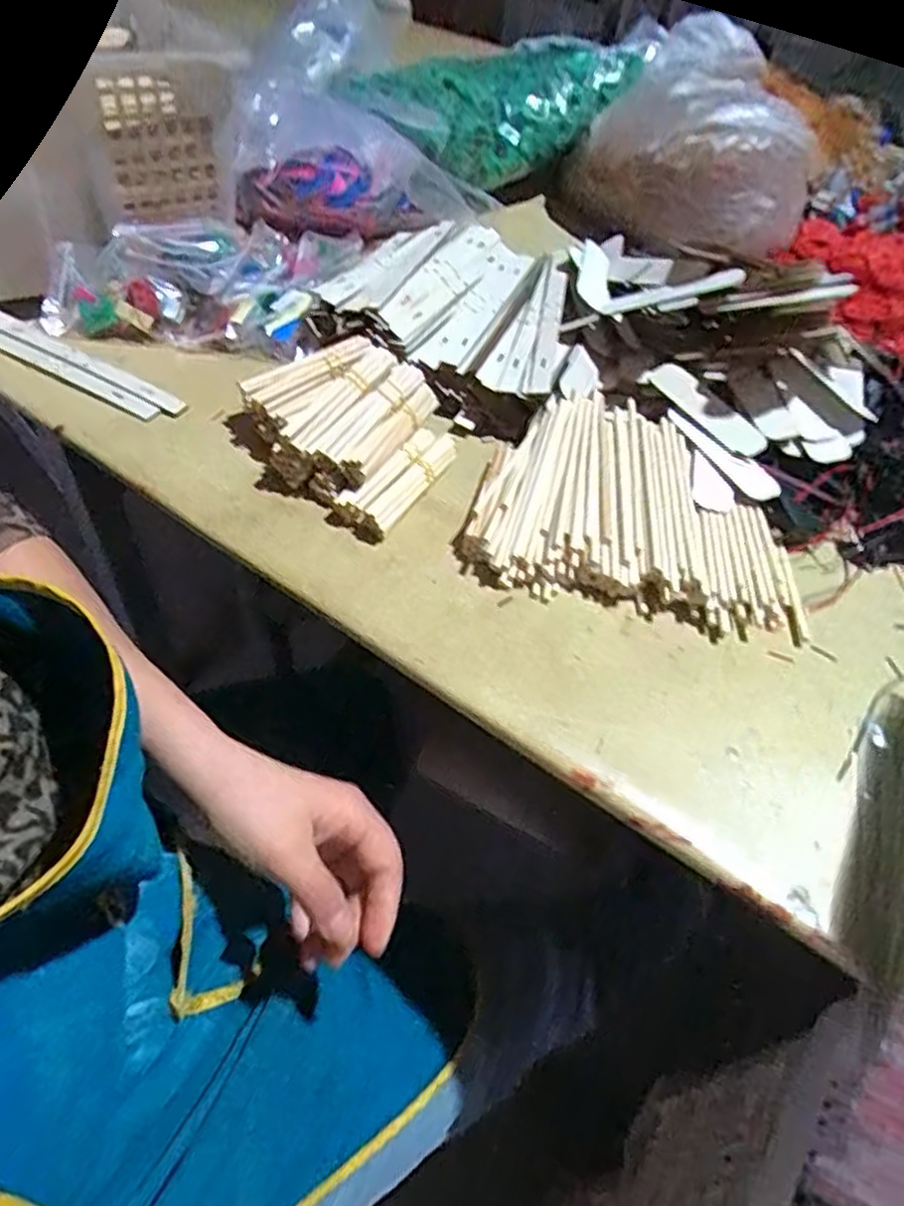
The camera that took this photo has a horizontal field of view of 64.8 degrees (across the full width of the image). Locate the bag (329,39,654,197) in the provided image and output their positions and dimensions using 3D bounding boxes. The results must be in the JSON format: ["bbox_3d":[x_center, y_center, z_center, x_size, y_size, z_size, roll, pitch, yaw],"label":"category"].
[{"bbox_3d":[0.048,-0.539,0.782,0.294,0.091,0.161,-29,60,-26],"label":"bag"}]

